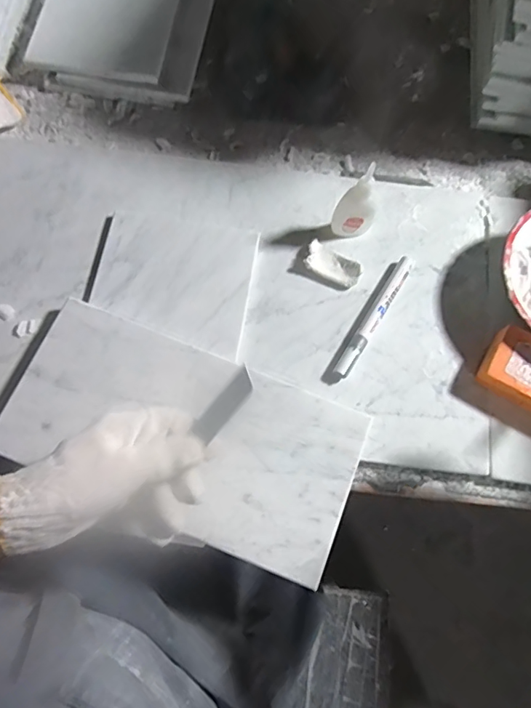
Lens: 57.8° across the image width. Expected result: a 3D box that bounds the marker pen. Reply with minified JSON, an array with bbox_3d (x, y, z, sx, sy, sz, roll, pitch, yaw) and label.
[{"bbox_3d":[0.108,-0.037,0.471,0.015,0.015,0.145,31,75,10],"label":"marker pen"}]

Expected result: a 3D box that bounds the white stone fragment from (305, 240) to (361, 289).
[{"bbox_3d":[0.068,-0.089,0.487,0.057,0.014,0.033,30,74,9],"label":"white stone fragment"}]

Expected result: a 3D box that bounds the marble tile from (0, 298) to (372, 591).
[{"bbox_3d":[-0.071,0.068,0.421,0.301,0.015,0.160,27,74,6],"label":"marble tile"}]

